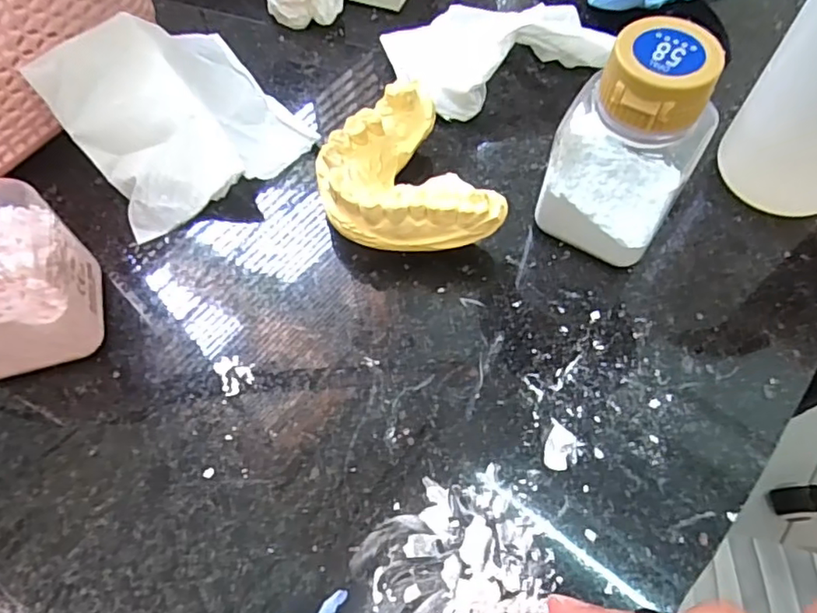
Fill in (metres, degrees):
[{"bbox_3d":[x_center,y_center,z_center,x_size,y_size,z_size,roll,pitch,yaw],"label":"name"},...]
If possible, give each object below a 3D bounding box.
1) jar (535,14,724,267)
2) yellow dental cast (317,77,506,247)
[{"bbox_3d":[0.069,-0.048,0.188,0.044,0.073,0.033,23,63,13],"label":"jar"},{"bbox_3d":[-0.004,-0.043,0.213,0.053,0.027,0.068,-23,63,-12],"label":"yellow dental cast"}]

